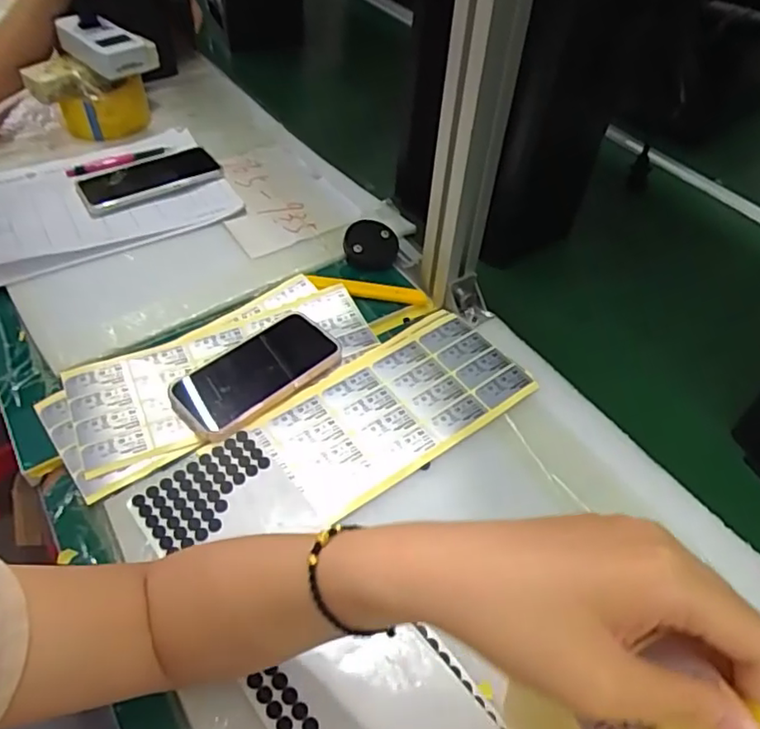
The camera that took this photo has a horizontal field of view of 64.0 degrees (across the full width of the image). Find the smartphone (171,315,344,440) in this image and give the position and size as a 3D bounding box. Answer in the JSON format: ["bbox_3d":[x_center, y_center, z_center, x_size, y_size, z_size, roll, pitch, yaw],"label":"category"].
[{"bbox_3d":[-0.111,0.006,0.552,0.151,0.016,0.082,-36,57,-27],"label":"smartphone"}]

